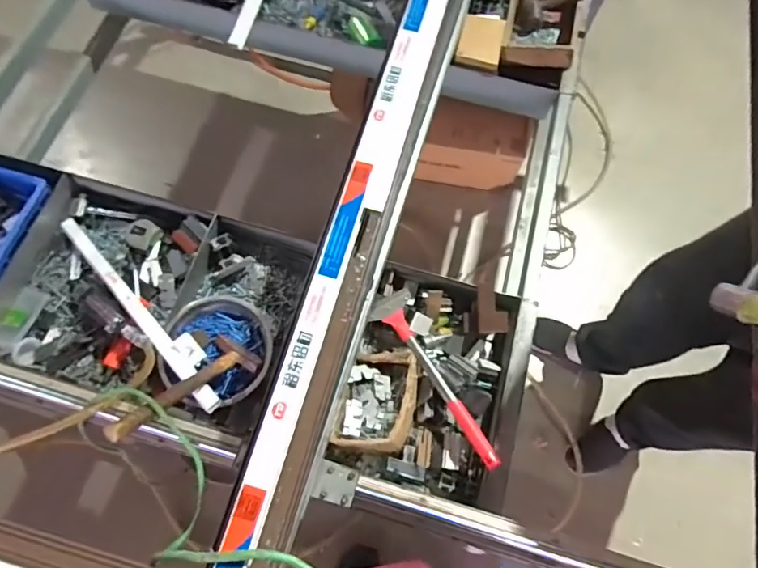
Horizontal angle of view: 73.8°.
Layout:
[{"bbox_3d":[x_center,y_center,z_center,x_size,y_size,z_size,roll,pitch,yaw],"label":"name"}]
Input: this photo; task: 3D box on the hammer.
[{"bbox_3d":[-0.313,0.162,0.821,0.091,0.310,0.044,33,113,9],"label":"hammer"}]

